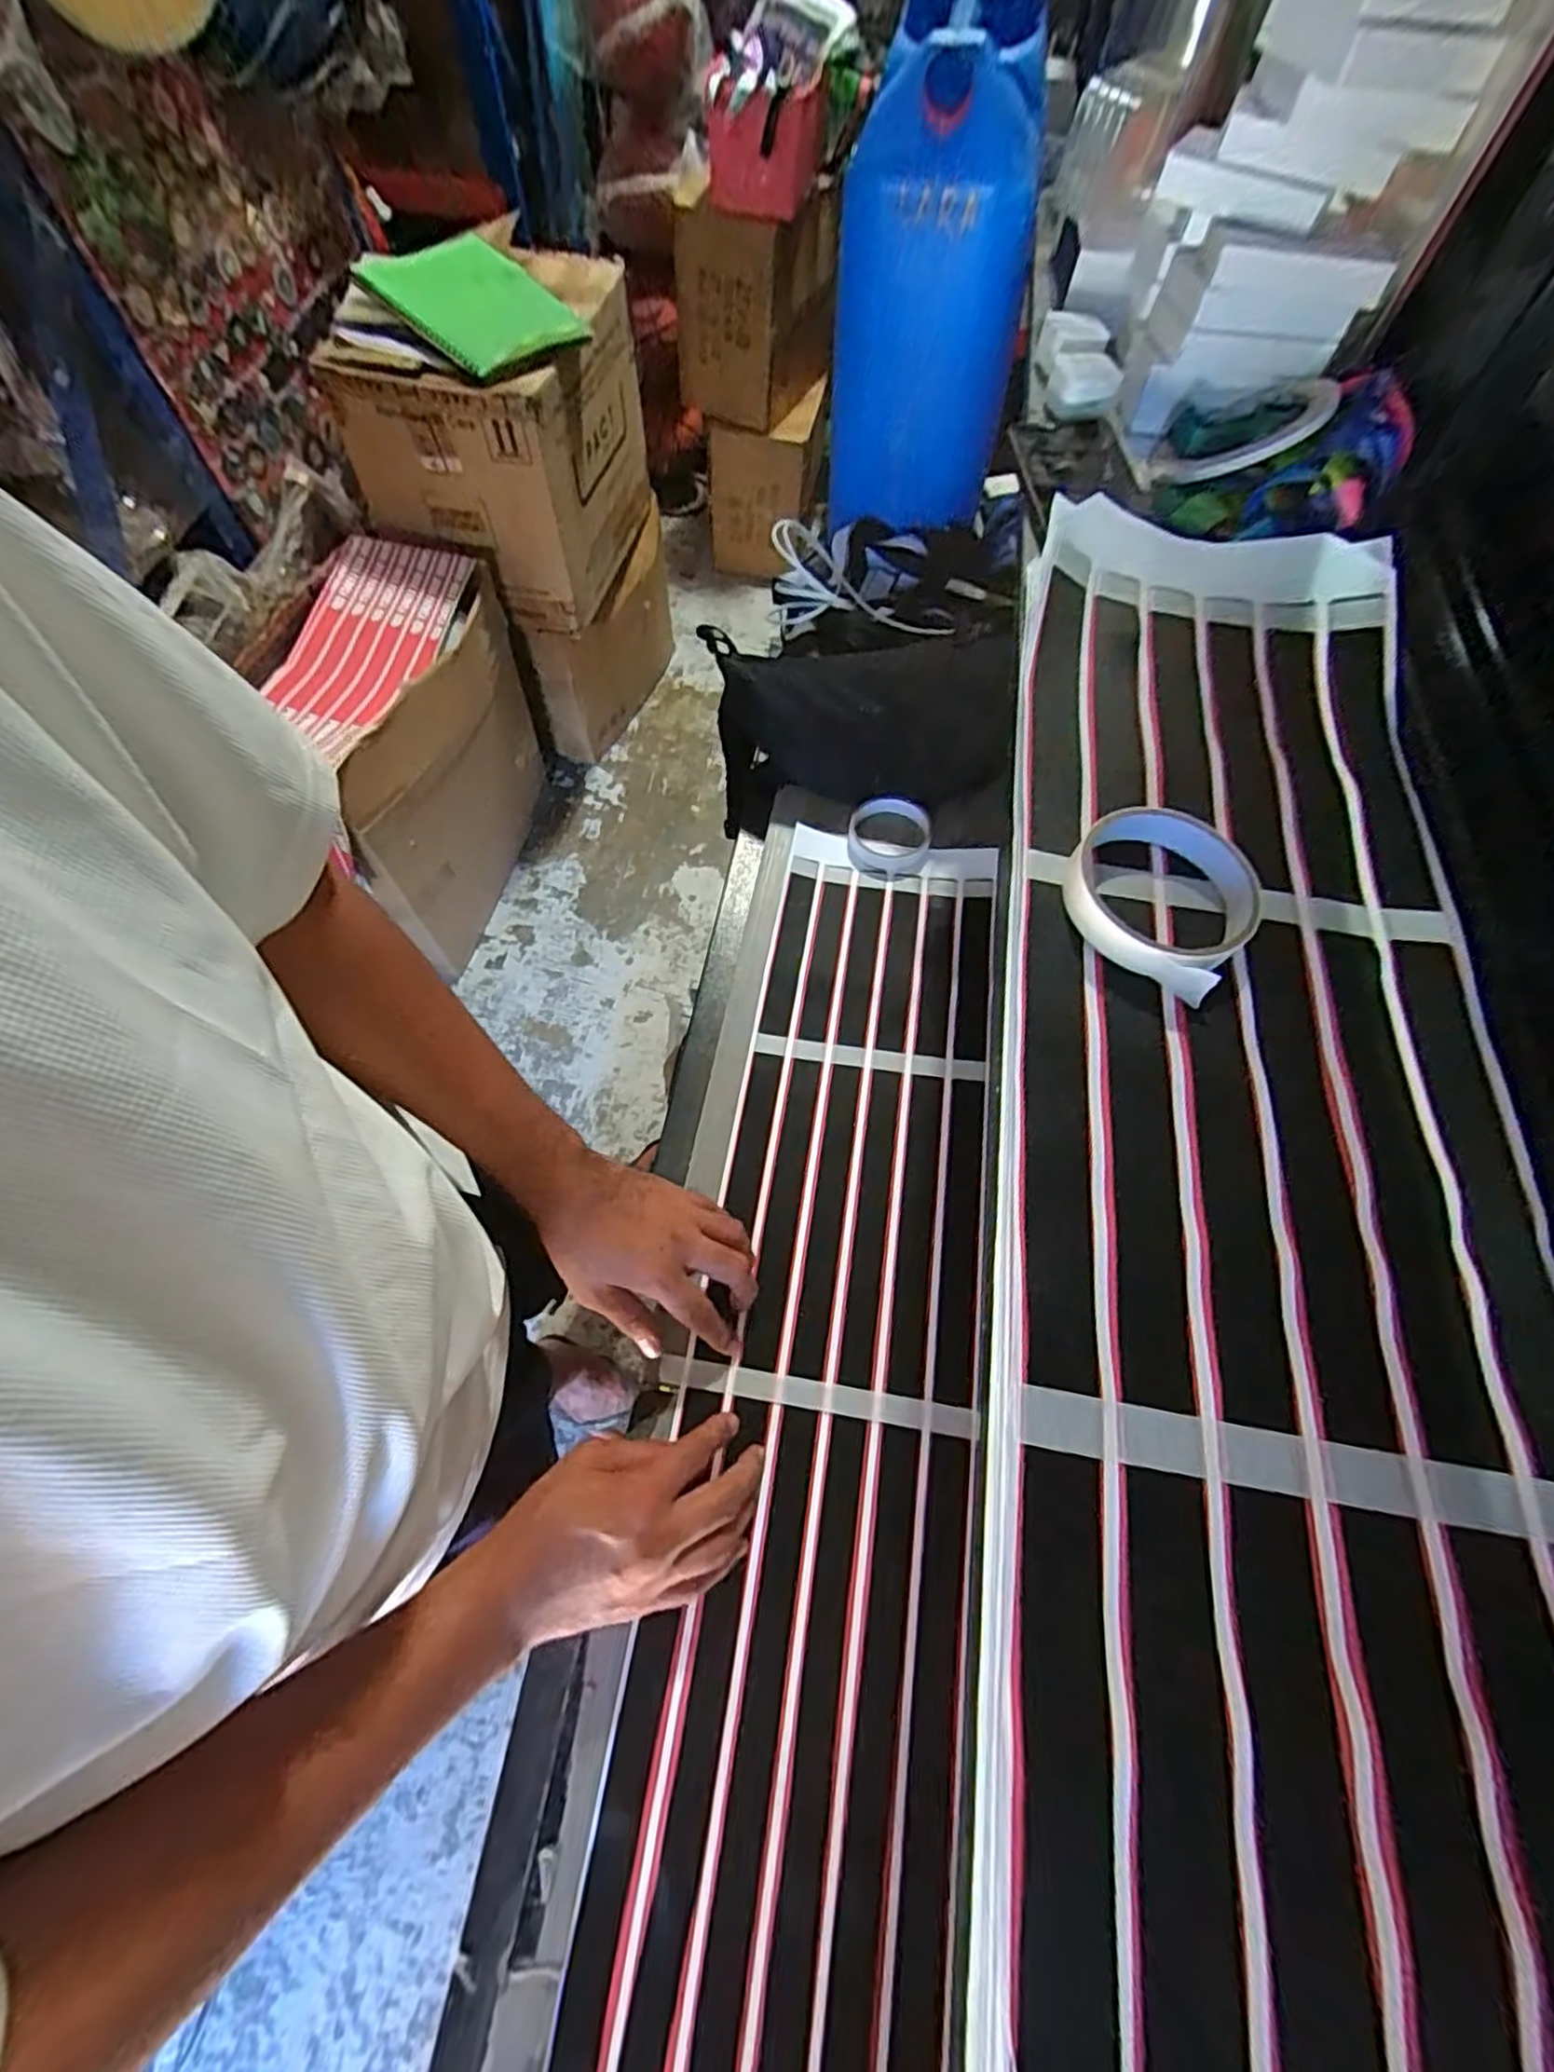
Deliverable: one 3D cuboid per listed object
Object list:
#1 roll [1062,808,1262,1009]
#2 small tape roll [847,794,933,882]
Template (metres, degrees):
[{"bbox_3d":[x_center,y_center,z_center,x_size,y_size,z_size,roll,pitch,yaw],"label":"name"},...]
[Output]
[{"bbox_3d":[0.180,-0.069,0.341,0.083,0.020,0.088,1,64,-2],"label":"roll"},{"bbox_3d":[0.115,-0.206,0.752,0.084,0.026,0.096,17,65,6],"label":"small tape roll"}]

